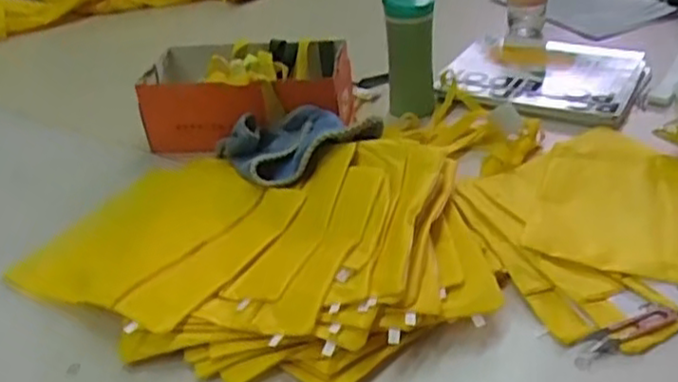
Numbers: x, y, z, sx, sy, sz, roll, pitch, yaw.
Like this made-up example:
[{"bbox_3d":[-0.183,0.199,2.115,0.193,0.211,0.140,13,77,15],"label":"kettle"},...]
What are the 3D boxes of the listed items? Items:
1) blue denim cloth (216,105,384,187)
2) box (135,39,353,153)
[{"bbox_3d":[-0.055,-0.072,0.948,0.175,0.061,0.167,-21,36,-23],"label":"blue denim cloth"},{"bbox_3d":[-0.139,-0.137,1.064,0.304,0.124,0.161,4,34,14],"label":"box"}]

